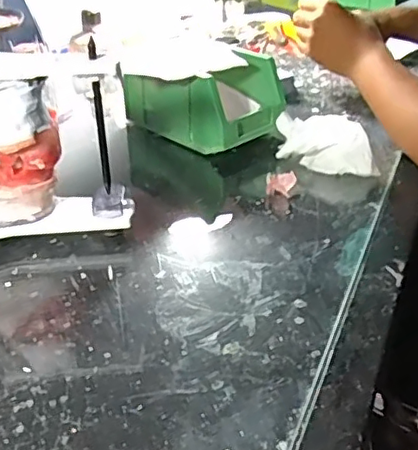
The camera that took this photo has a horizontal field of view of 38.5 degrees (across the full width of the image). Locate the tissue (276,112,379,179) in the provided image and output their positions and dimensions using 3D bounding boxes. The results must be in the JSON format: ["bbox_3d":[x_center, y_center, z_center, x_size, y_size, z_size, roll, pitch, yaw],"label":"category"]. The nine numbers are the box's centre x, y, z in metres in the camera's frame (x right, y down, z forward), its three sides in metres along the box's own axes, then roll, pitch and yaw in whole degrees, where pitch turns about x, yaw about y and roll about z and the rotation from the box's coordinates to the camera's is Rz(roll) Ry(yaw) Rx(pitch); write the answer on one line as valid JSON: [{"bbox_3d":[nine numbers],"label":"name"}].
[{"bbox_3d":[0.121,-0.084,0.609,0.110,0.042,0.048,21,38,30],"label":"tissue"}]

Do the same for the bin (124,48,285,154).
[{"bbox_3d":[-0.008,-0.145,0.670,0.164,0.078,0.097,26,41,35],"label":"bin"}]

